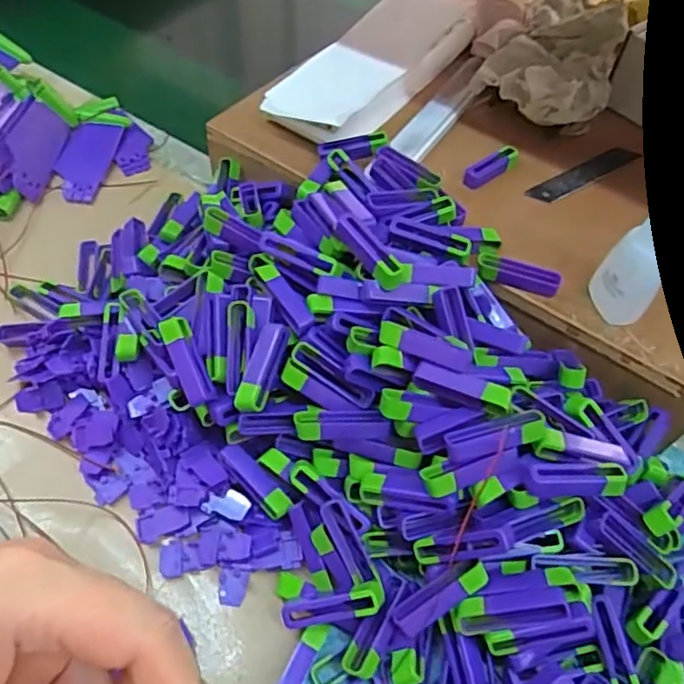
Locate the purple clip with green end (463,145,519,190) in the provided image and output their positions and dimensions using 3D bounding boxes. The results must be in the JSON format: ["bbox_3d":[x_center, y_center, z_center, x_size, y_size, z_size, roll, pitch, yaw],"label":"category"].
[{"bbox_3d":[0.099,-0.115,0.396,0.048,0.009,0.012,-35,64,-26],"label":"purple clip with green end"}]

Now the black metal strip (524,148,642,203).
[{"bbox_3d":[0.164,-0.115,0.409,0.099,0.004,0.017,-29,62,-23],"label":"black metal strip"}]

